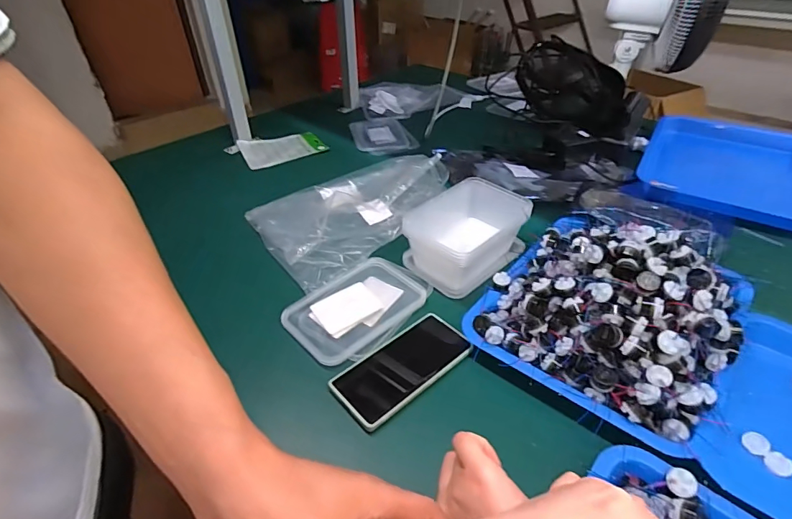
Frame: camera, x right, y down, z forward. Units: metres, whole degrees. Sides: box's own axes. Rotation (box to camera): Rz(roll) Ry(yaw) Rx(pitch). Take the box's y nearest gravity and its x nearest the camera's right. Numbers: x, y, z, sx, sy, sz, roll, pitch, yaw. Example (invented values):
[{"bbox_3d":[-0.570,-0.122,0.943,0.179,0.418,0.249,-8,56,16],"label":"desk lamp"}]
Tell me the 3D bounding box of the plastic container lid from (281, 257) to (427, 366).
[{"bbox_3d":[-0.050,0.060,0.557,0.120,0.015,0.175,31,50,32],"label":"plastic container lid"}]

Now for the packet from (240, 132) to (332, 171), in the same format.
[{"bbox_3d":[-0.237,-0.237,0.913,0.170,0.024,0.123,-19,44,-19],"label":"packet"}]

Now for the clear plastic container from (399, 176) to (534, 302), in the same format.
[{"bbox_3d":[0.103,-0.038,0.611,0.166,0.071,0.112,-33,50,-31],"label":"clear plastic container"}]

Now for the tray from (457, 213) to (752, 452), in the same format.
[{"bbox_3d":[0.254,0.034,0.491,0.246,0.107,0.300,30,50,31],"label":"tray"}]

